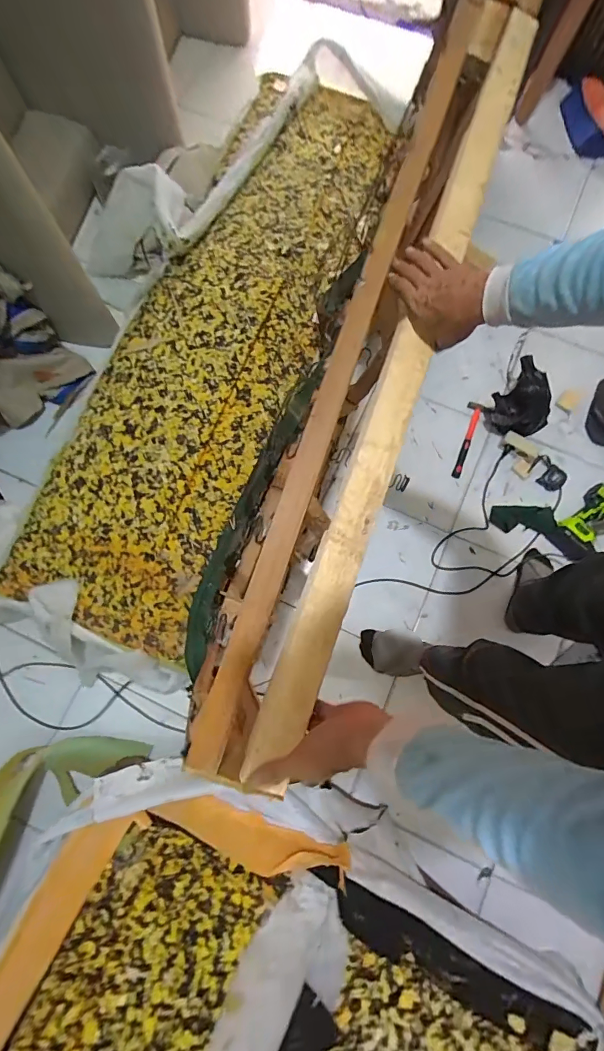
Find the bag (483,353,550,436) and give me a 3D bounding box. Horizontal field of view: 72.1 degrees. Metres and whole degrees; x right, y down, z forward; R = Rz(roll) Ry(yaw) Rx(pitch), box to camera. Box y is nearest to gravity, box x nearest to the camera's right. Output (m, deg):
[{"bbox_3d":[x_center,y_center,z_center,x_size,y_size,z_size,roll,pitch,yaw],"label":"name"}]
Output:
[{"bbox_3d":[0.675,-0.373,1.283,0.174,0.125,0.185,-40,82,-8],"label":"bag"}]

